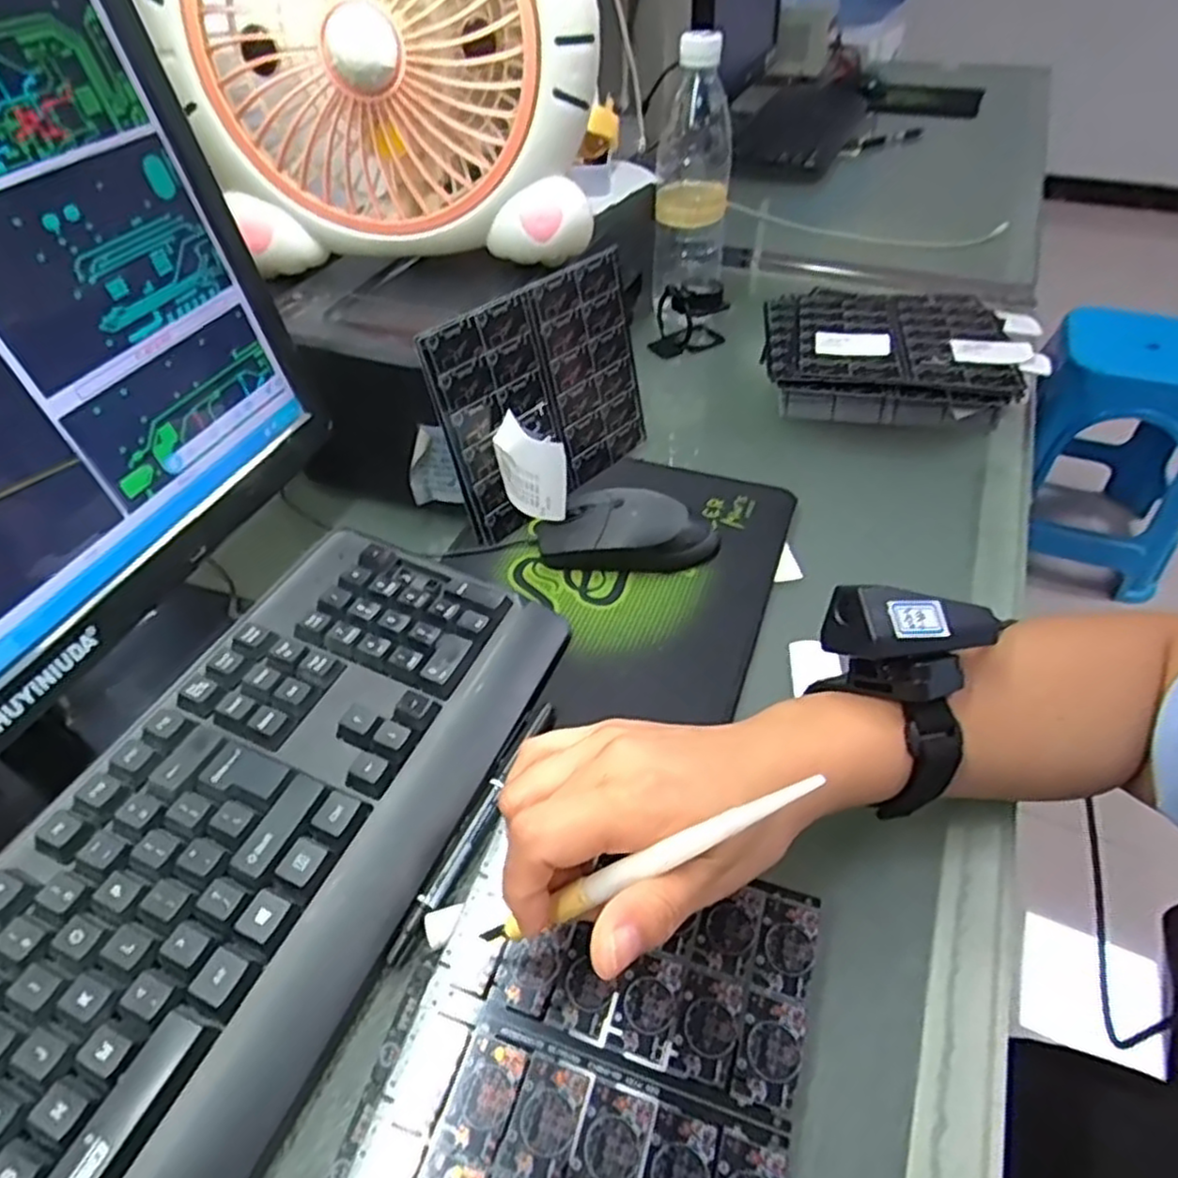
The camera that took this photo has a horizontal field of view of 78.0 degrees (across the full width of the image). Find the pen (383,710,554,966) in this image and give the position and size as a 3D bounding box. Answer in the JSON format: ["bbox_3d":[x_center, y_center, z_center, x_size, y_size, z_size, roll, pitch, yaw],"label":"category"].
[{"bbox_3d":[-0.052,0.109,0.346,0.009,0.008,0.139,17,48,19],"label":"pen"}]

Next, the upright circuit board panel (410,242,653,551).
[{"bbox_3d":[-0.025,-0.130,0.495,0.008,0.144,0.169,24,51,39],"label":"upright circuit board panel"}]

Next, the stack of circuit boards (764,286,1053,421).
[{"bbox_3d":[0.268,-0.209,0.630,0.229,0.044,0.183,3,45,5],"label":"stack of circuit boards"}]

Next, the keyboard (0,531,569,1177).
[{"bbox_3d":[-0.167,0.137,0.300,0.155,0.045,0.428,15,47,16],"label":"keyboard"}]

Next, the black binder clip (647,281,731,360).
[{"bbox_3d":[0.092,-0.256,0.689,0.070,0.060,0.044,-25,49,-21],"label":"black binder clip"}]

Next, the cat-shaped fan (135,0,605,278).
[{"bbox_3d":[-0.129,-0.324,0.428,0.261,0.235,0.088,3,45,5],"label":"cat-shaped fan"}]

